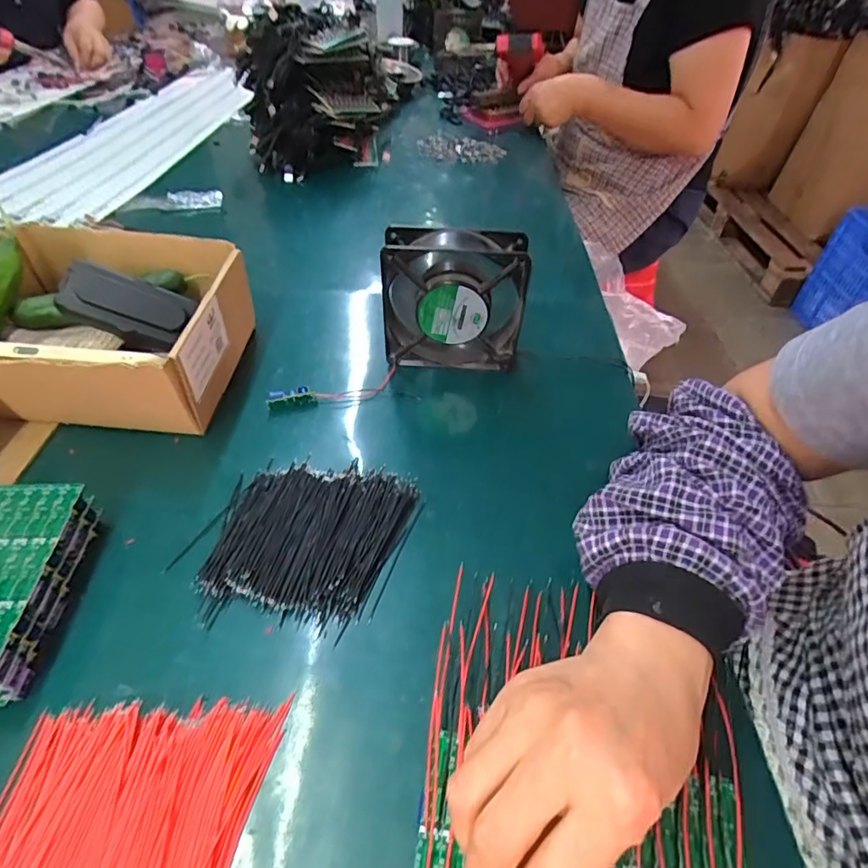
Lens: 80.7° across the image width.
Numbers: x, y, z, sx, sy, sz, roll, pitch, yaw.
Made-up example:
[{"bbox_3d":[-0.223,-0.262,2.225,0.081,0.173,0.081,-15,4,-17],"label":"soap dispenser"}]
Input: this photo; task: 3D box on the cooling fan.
[{"bbox_3d":[0.018,-0.115,0.457,0.121,0.119,0.045,8,47,4],"label":"cooling fan"}]

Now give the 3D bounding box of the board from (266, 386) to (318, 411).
[{"bbox_3d":[-0.125,-0.032,0.447,0.041,0.016,0.014,-13,49,-15],"label":"board"}]

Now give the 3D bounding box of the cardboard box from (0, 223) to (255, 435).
[{"bbox_3d":[-0.287,-0.095,0.447,0.213,0.097,0.185,3,47,0],"label":"cardboard box"}]

